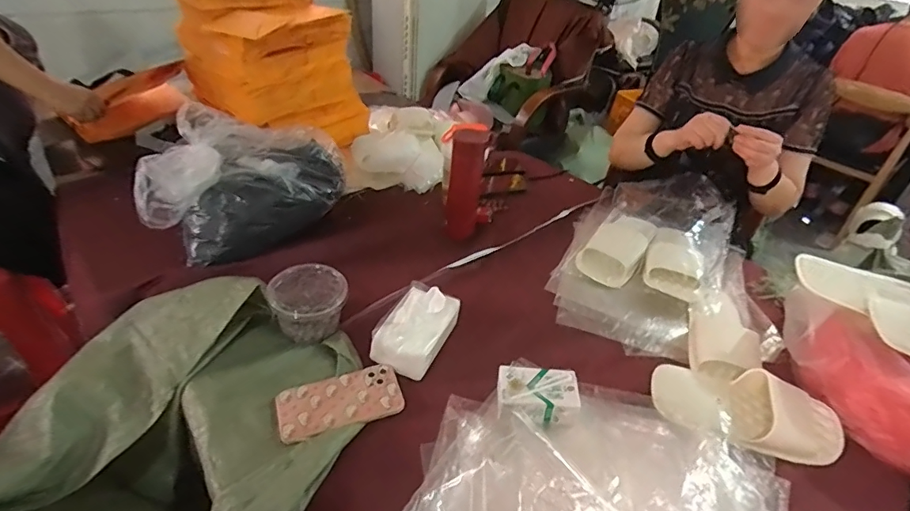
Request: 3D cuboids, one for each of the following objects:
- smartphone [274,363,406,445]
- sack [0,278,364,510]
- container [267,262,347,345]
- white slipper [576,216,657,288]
[{"bbox_3d":[-0.157,0.200,0.648,0.166,0.009,0.084,-12,42,-23],"label":"smartphone"},{"bbox_3d":[-0.385,0.275,0.654,0.461,0.264,0.410,9,38,3],"label":"sack"},{"bbox_3d":[-0.228,0.074,0.736,0.105,0.080,0.099,4,38,-3],"label":"container"},{"bbox_3d":[0.330,-0.019,0.963,0.109,0.061,0.210,27,42,24],"label":"white slipper"}]

